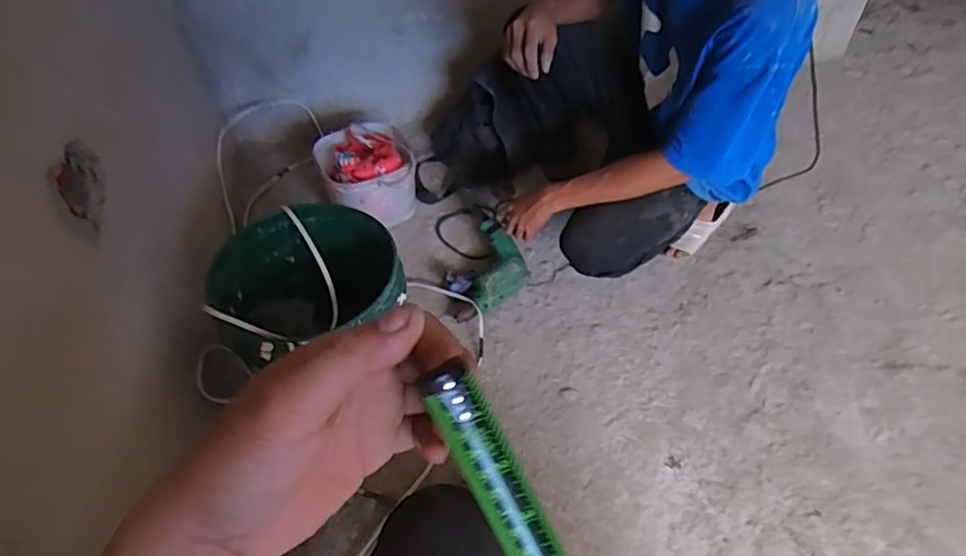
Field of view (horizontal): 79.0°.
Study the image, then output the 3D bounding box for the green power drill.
[{"bbox_3d":[-0.005,-0.012,1.259,0.149,0.067,0.222,33,55,25],"label":"green power drill"}]

